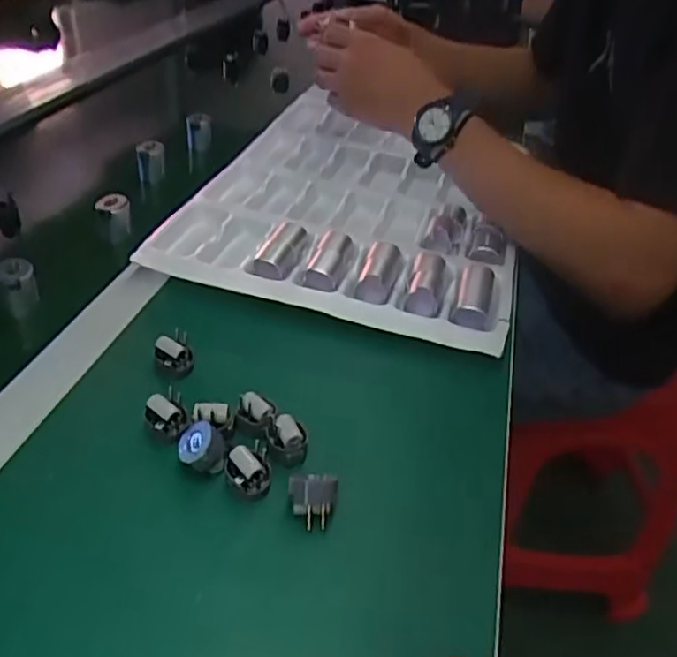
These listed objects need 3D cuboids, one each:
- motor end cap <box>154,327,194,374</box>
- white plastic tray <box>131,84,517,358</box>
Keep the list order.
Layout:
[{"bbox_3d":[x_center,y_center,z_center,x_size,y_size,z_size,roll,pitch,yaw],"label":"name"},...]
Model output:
[{"bbox_3d":[-0.119,0.020,0.468,0.022,0.029,0.023,4,37,-3],"label":"motor end cap"},{"bbox_3d":[0.027,-0.146,0.703,0.320,0.046,0.449,12,37,8],"label":"white plastic tray"}]

